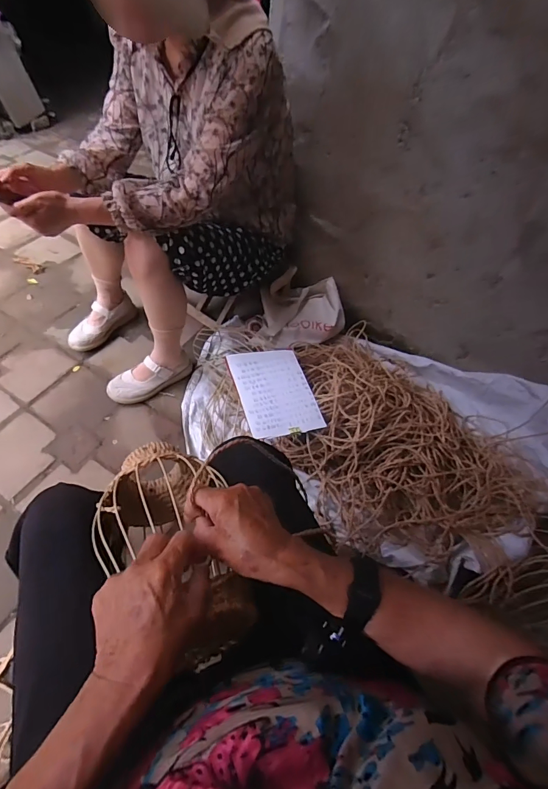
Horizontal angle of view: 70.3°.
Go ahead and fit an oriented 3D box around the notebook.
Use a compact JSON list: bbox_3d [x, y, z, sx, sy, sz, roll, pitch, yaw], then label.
[{"bbox_3d":[-0.001,-0.013,0.986,0.192,0.014,0.261,-7,55,-22],"label":"notebook"}]

